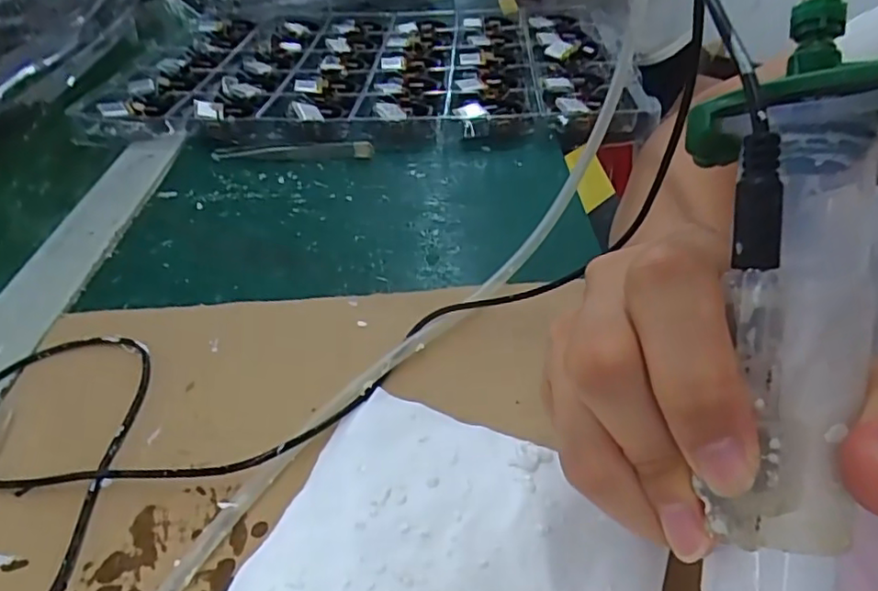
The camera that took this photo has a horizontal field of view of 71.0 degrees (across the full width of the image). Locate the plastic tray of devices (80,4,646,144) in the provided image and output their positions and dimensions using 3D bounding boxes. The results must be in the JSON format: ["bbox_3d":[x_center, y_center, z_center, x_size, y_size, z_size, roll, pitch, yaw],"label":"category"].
[{"bbox_3d":[-0.045,-0.216,0.568,0.426,0.030,0.327,3,38,6],"label":"plastic tray of devices"}]

